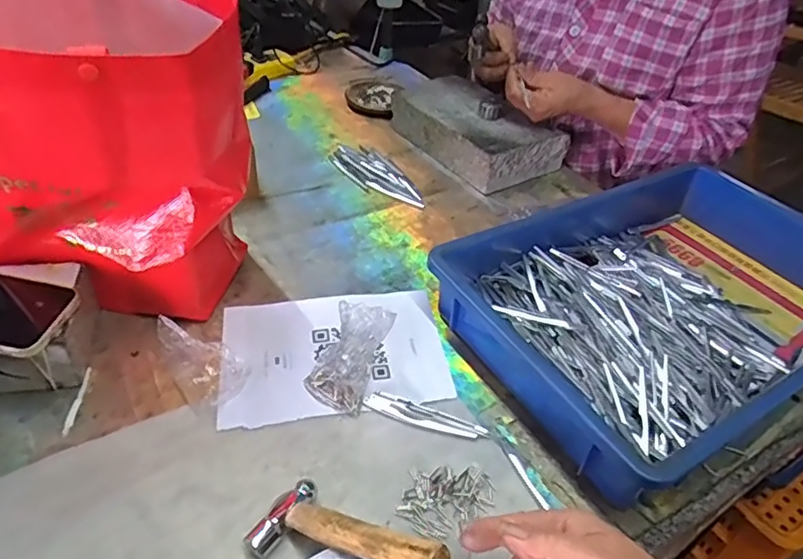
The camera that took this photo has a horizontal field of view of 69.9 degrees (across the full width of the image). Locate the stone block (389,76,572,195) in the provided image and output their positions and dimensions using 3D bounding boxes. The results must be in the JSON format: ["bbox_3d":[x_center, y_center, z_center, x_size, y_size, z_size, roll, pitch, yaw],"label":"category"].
[{"bbox_3d":[0.114,-0.234,0.888,0.153,0.069,0.243,-23,50,-29],"label":"stone block"}]

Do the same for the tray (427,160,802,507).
[{"bbox_3d":[0.272,0.014,0.612,0.430,0.087,0.314,-19,48,-26],"label":"tray"}]

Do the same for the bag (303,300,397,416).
[{"bbox_3d":[-0.050,0.066,0.517,0.058,0.064,0.077,19,44,13],"label":"bag"}]

